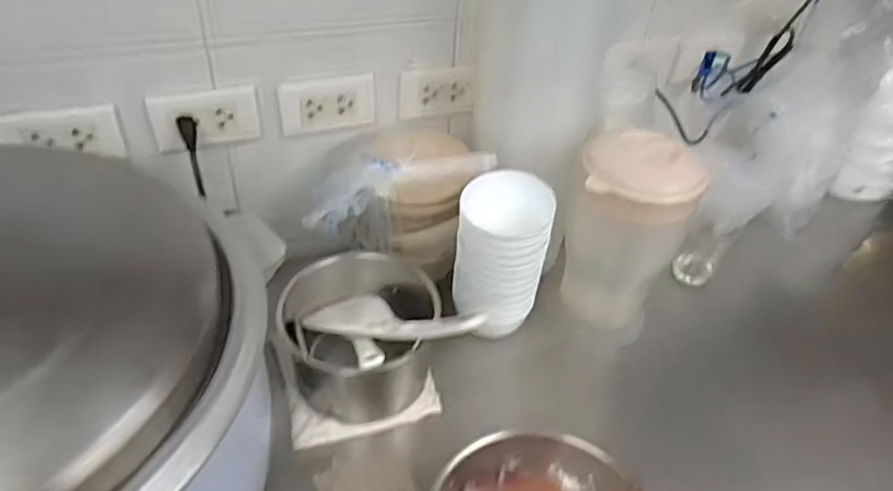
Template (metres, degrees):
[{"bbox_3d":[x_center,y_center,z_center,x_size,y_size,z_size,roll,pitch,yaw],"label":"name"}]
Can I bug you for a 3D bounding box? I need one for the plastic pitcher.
[{"bbox_3d":[0.210,0.000,0.748,0.130,0.255,0.102,23,45,20],"label":"plastic pitcher"}]

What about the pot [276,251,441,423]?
[{"bbox_3d":[-0.095,0.107,0.705,0.169,0.134,0.138,-18,46,-23],"label":"pot"}]

